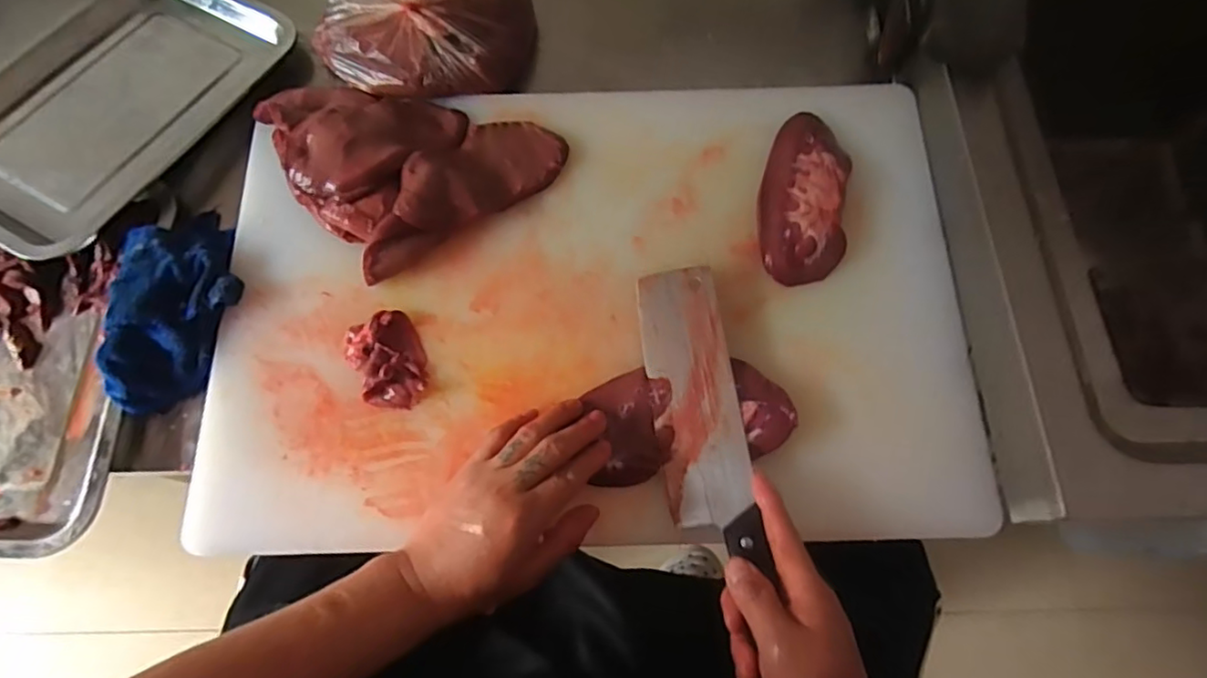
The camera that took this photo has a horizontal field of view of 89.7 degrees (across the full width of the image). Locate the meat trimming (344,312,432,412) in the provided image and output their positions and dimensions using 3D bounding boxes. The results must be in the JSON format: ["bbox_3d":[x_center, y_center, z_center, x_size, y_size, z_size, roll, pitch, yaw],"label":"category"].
[{"bbox_3d":[-0.166,0.017,0.468,0.052,0.012,0.075,-27,75,-11],"label":"meat trimming"}]

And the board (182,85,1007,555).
[{"bbox_3d":[-0.006,-0.037,0.495,0.588,0.035,0.386,-1,73,-2],"label":"board"}]

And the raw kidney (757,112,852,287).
[{"bbox_3d":[0.169,-0.121,0.515,0.071,0.022,0.153,10,71,1],"label":"raw kidney"}]

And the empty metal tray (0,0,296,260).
[{"bbox_3d":[-0.452,-0.220,0.554,0.211,0.031,0.307,28,73,7],"label":"empty metal tray"}]

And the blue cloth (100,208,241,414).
[{"bbox_3d":[-0.340,-0.034,0.483,0.085,0.039,0.170,-5,72,-4],"label":"blue cloth"}]

